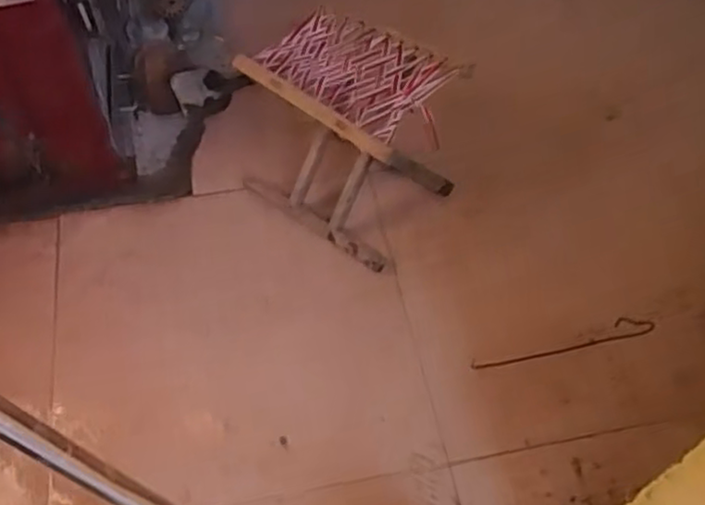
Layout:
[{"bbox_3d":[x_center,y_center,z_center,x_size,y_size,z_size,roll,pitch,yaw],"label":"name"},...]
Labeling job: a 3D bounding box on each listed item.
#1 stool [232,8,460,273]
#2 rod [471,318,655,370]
[{"bbox_3d":[-0.006,-0.204,1.283,0.315,0.313,0.243,34,60,19],"label":"stool"},{"bbox_3d":[0.364,0.154,1.235,0.338,0.008,0.036,-10,58,-10],"label":"rod"}]

